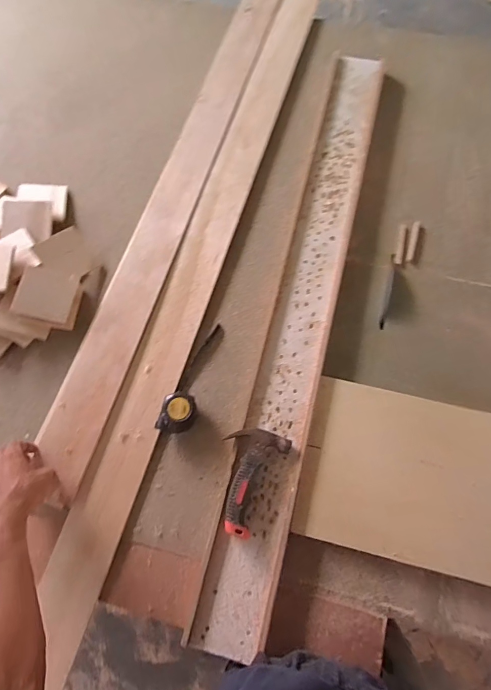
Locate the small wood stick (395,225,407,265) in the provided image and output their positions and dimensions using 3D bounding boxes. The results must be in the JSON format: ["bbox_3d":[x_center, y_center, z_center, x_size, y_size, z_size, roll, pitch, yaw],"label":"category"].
[{"bbox_3d":[0.302,-0.194,0.781,0.014,0.008,0.089,12,73,4],"label":"small wood stick"}]

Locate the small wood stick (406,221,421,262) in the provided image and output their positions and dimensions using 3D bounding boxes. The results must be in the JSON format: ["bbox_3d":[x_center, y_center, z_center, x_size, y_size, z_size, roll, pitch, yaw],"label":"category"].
[{"bbox_3d":[0.328,-0.203,0.785,0.015,0.012,0.086,15,73,5],"label":"small wood stick"}]

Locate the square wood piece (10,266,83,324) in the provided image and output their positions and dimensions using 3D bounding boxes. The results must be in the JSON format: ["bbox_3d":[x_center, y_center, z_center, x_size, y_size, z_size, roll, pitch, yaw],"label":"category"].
[{"bbox_3d":[-0.349,-0.091,0.712,0.090,0.004,0.096,17,72,-21],"label":"square wood piece"}]

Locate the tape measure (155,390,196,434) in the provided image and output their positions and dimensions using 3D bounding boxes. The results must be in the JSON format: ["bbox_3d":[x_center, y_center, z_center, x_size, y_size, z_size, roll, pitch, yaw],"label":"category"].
[{"bbox_3d":[-0.113,0.111,0.672,0.061,0.043,0.071,14,73,5],"label":"tape measure"}]

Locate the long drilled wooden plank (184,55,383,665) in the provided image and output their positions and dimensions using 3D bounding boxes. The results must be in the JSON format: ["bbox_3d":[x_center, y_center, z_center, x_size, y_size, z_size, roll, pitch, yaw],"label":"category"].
[{"bbox_3d":[0.113,-0.091,0.719,0.115,0.023,1.111,14,73,4],"label":"long drilled wooden plank"}]

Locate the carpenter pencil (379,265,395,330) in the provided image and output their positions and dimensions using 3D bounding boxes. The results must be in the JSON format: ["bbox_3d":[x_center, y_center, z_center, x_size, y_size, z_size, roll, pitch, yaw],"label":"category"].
[{"bbox_3d":[0.260,-0.090,0.739,0.014,0.006,0.125,15,73,5],"label":"carpenter pencil"}]

